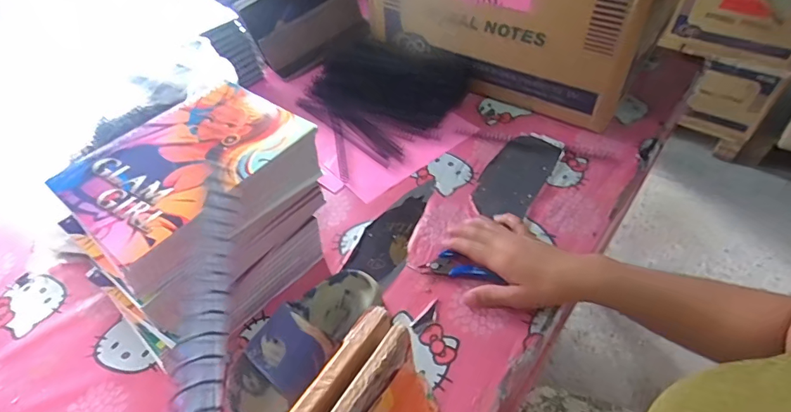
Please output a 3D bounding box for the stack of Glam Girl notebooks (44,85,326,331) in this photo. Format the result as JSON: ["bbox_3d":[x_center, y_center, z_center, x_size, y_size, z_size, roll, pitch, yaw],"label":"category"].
[{"bbox_3d":[-0.185,0.010,0.457,0.146,0.172,0.199,31,58,29],"label":"stack of Glam Girl notebooks"}]

